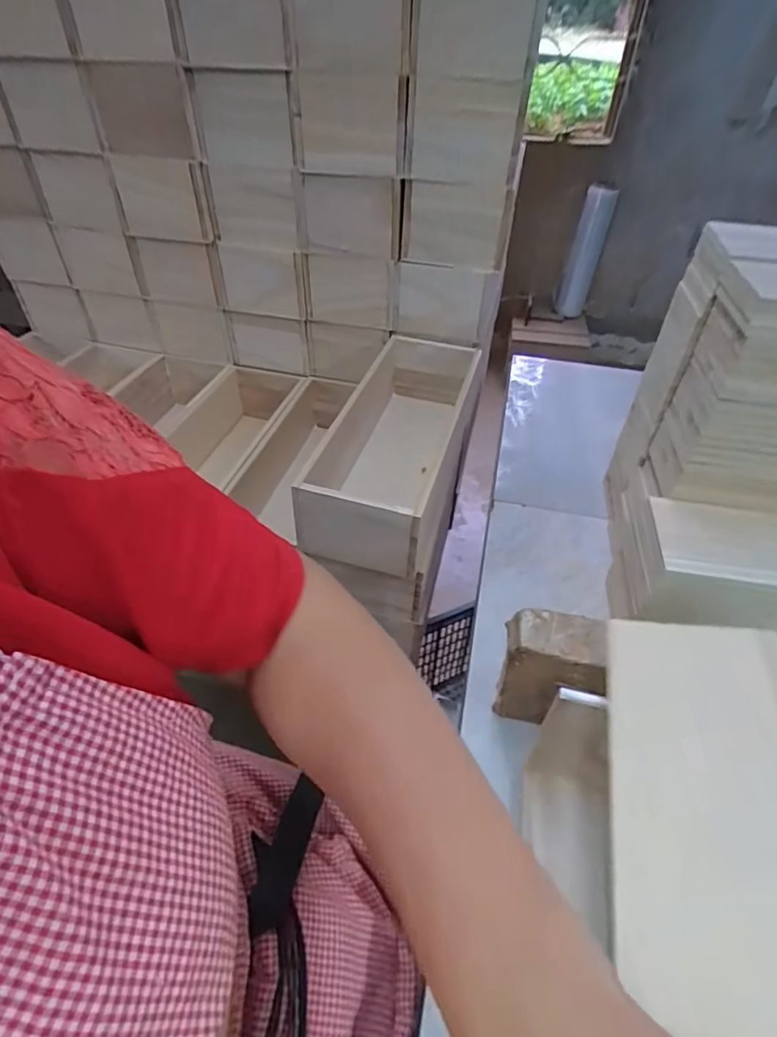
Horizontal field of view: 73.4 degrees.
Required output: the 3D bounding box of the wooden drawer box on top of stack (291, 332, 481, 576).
[{"bbox_3d":[0.016,-0.085,0.624,0.128,0.110,0.347,12,45,11],"label":"wooden drawer box on top of stack"}]

